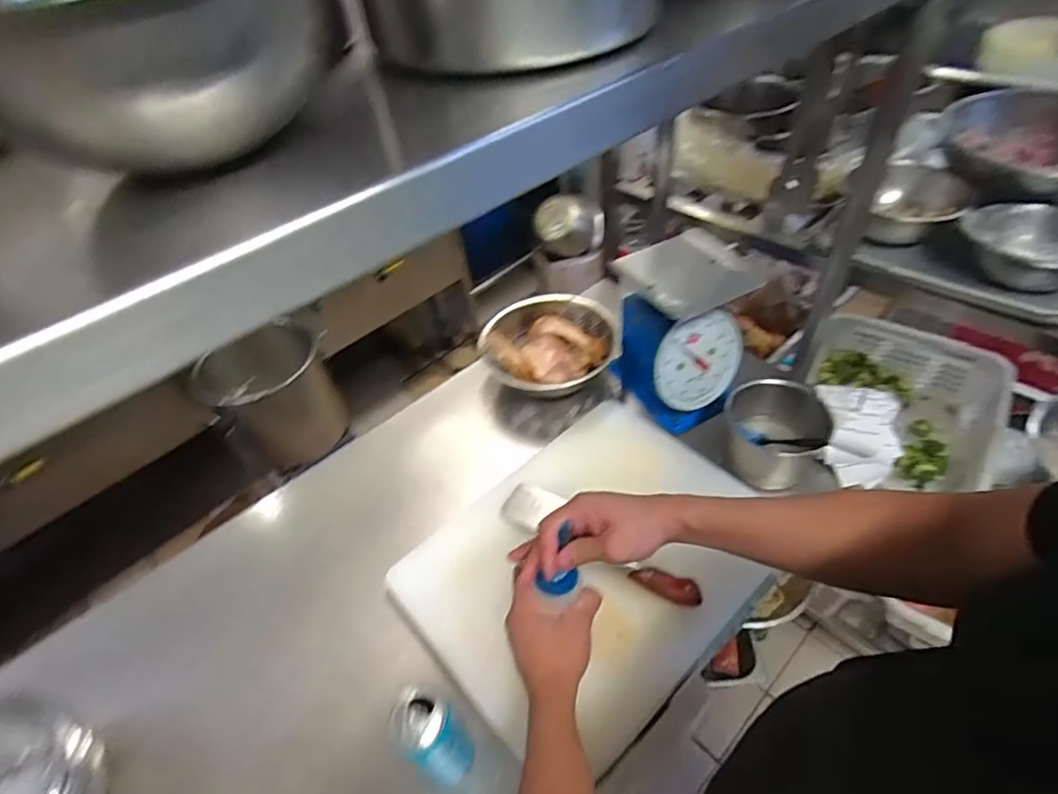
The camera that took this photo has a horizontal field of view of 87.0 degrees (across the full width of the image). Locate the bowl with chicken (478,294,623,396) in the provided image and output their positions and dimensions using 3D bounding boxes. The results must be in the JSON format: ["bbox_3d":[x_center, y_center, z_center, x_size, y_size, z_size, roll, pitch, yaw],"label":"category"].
[{"bbox_3d":[0.035,-0.085,0.939,0.223,0.072,0.213,-7,46,1],"label":"bowl with chicken"}]

